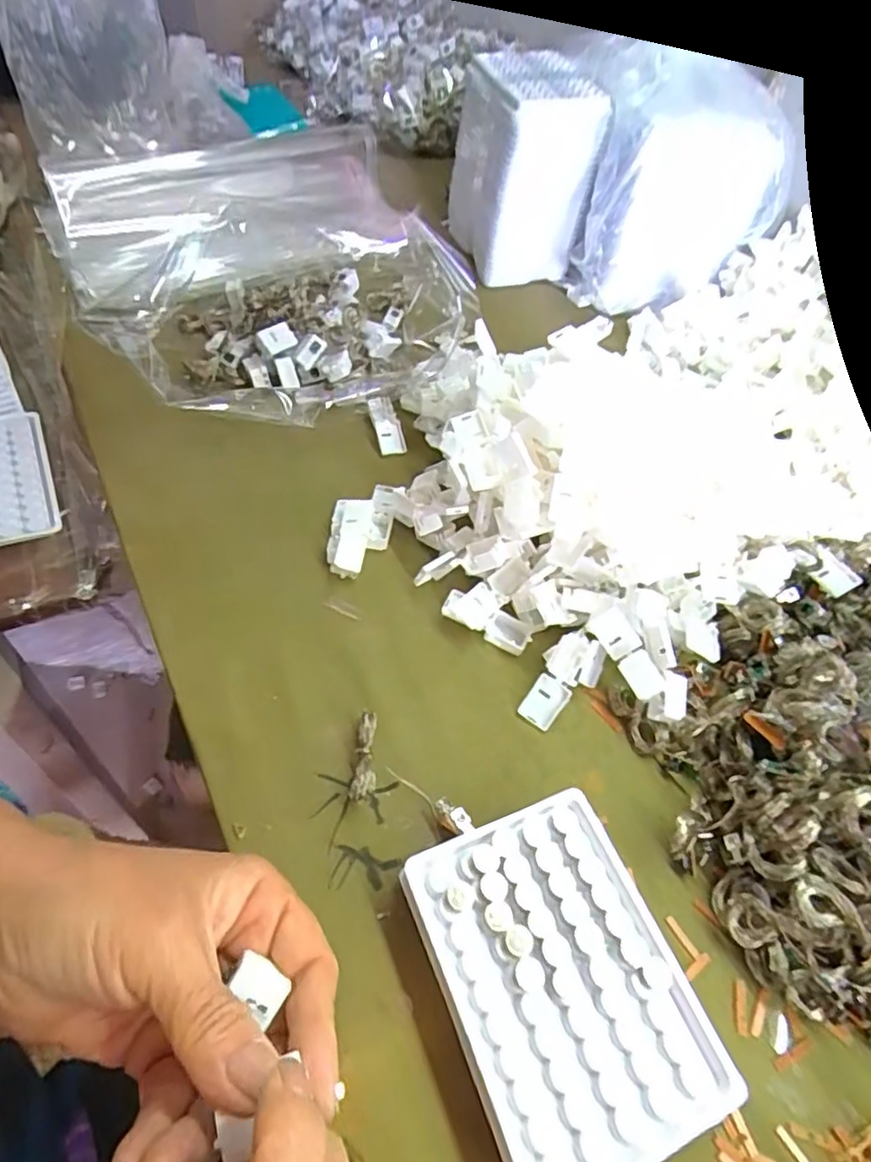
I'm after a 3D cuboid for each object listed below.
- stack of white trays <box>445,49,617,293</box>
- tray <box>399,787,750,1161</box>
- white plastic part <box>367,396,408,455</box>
[{"bbox_3d":[0.082,-0.404,0.621,0.107,0.155,0.129,-7,55,-14],"label":"stack of white trays"},{"bbox_3d":[0.052,0.167,0.265,0.095,0.026,0.128,-15,57,-19],"label":"tray"},{"bbox_3d":[-0.038,-0.120,0.486,0.021,0.010,0.049,-14,76,-11],"label":"white plastic part"}]

